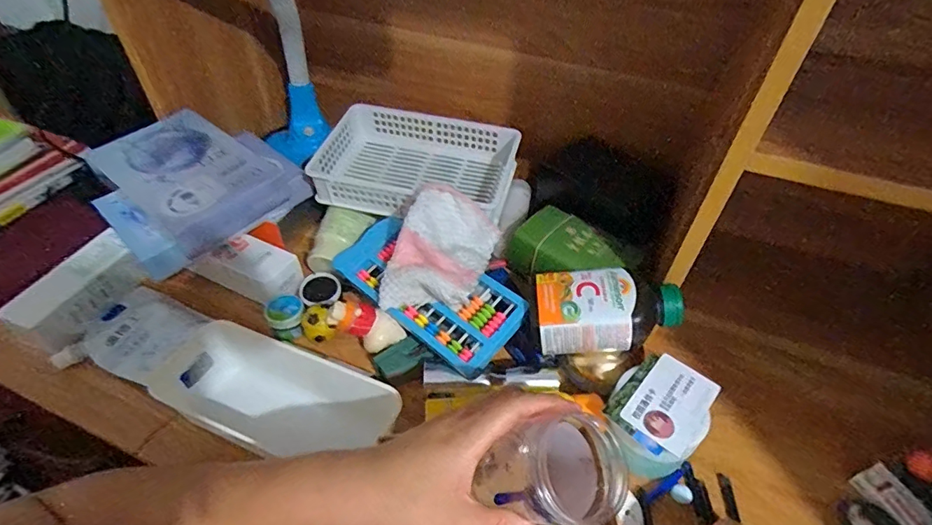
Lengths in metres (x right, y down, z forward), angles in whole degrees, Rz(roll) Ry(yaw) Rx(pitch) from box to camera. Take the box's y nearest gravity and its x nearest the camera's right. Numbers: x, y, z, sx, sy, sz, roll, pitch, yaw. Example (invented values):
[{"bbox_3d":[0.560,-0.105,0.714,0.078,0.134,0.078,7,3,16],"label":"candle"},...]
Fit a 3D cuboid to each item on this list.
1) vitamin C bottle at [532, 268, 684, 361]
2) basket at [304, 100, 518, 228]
[{"bbox_3d":[0.131,0.048,0.446,0.129,0.058,0.064,6,46,2],"label":"vitamin C bottle"},{"bbox_3d":[-0.060,-0.121,0.599,0.234,0.062,0.152,13,47,10],"label":"basket"}]

